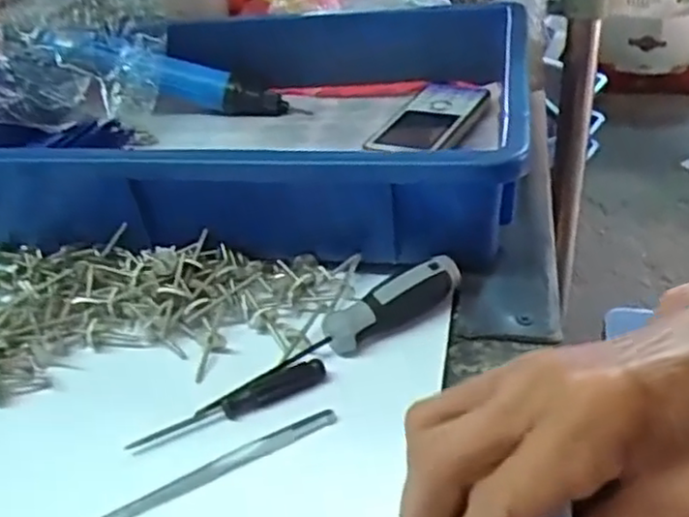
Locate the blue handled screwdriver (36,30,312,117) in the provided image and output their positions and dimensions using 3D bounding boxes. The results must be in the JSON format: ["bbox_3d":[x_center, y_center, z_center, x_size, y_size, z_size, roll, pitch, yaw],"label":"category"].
[{"bbox_3d":[-0.147,-0.156,0.599,0.221,0.030,0.036,17,33,-4],"label":"blue handled screwdriver"}]

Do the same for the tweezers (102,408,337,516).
[{"bbox_3d":[-0.051,0.086,0.295,0.104,0.006,0.008,-21,37,-21],"label":"tweezers"}]

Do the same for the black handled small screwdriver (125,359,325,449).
[{"bbox_3d":[-0.052,0.067,0.323,0.091,0.008,0.012,-18,36,-18],"label":"black handled small screwdriver"}]

